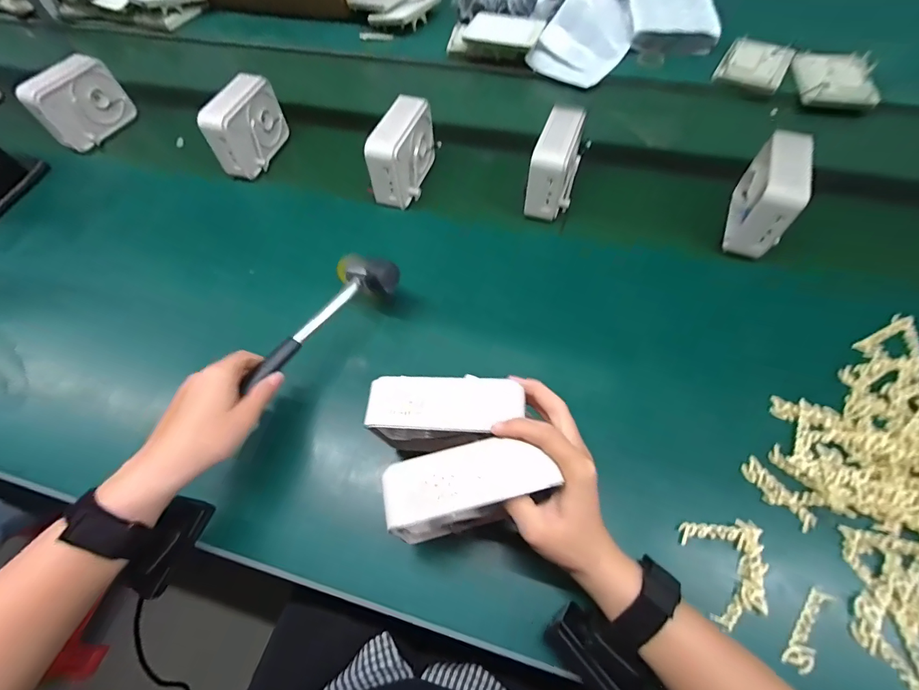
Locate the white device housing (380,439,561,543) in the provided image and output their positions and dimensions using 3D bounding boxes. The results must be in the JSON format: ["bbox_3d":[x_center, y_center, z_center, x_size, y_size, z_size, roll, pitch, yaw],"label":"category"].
[{"bbox_3d":[0.008,0.101,0.295,0.115,0.041,0.051,-16,61,0],"label":"white device housing"}]

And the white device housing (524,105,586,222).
[{"bbox_3d":[0.128,-0.230,0.542,0.054,0.103,0.117,18,63,12],"label":"white device housing"}]

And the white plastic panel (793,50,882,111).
[{"bbox_3d":[0.601,-0.431,0.657,0.102,0.021,0.130,11,62,9],"label":"white plastic panel"}]

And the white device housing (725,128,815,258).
[{"bbox_3d":[0.365,-0.176,0.490,0.048,0.101,0.124,22,64,14],"label":"white device housing"}]

